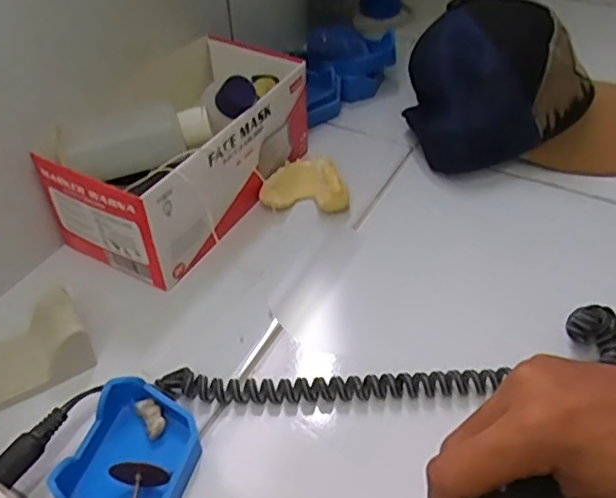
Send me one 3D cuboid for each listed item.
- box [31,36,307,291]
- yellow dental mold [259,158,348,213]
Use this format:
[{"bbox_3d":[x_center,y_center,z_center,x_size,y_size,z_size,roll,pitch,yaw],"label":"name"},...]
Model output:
[{"bbox_3d":[-0.090,-0.079,0.477,0.124,0.090,0.206,20,48,20],"label":"box"},{"bbox_3d":[-0.002,-0.054,0.496,0.067,0.024,0.051,0,43,2],"label":"yellow dental mold"}]

